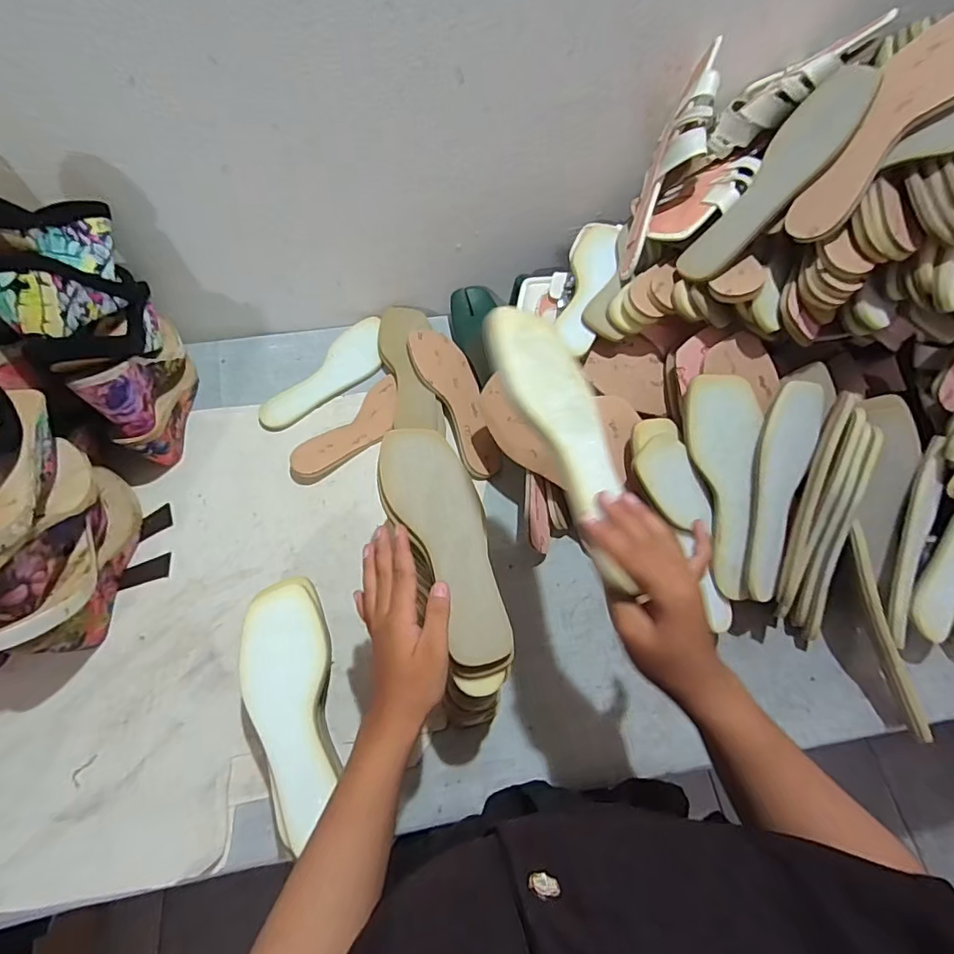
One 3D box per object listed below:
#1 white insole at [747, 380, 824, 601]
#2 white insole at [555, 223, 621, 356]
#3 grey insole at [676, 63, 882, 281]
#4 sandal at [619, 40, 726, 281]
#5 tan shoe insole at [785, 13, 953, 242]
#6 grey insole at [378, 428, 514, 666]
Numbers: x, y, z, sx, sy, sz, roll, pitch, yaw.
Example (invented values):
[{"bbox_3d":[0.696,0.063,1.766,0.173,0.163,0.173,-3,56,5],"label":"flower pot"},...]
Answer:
[{"bbox_3d":[0.325,0.014,0.560,0.059,0.019,0.233,10,92,2],"label":"white insole"},{"bbox_3d":[0.141,-0.244,0.653,0.057,0.025,0.235,12,63,5],"label":"white insole"},{"bbox_3d":[0.306,-0.305,0.527,0.235,0.006,0.083,-54,41,11],"label":"grey insole"},{"bbox_3d":[0.220,-0.352,0.593,0.055,0.240,0.092,26,25,11],"label":"sandal"},{"bbox_3d":[0.384,-0.332,0.480,0.236,0.018,0.085,-48,48,16],"label":"tan shoe insole"},{"bbox_3d":[-0.025,0.055,0.475,0.081,0.025,0.226,-18,66,-13],"label":"grey insole"}]

